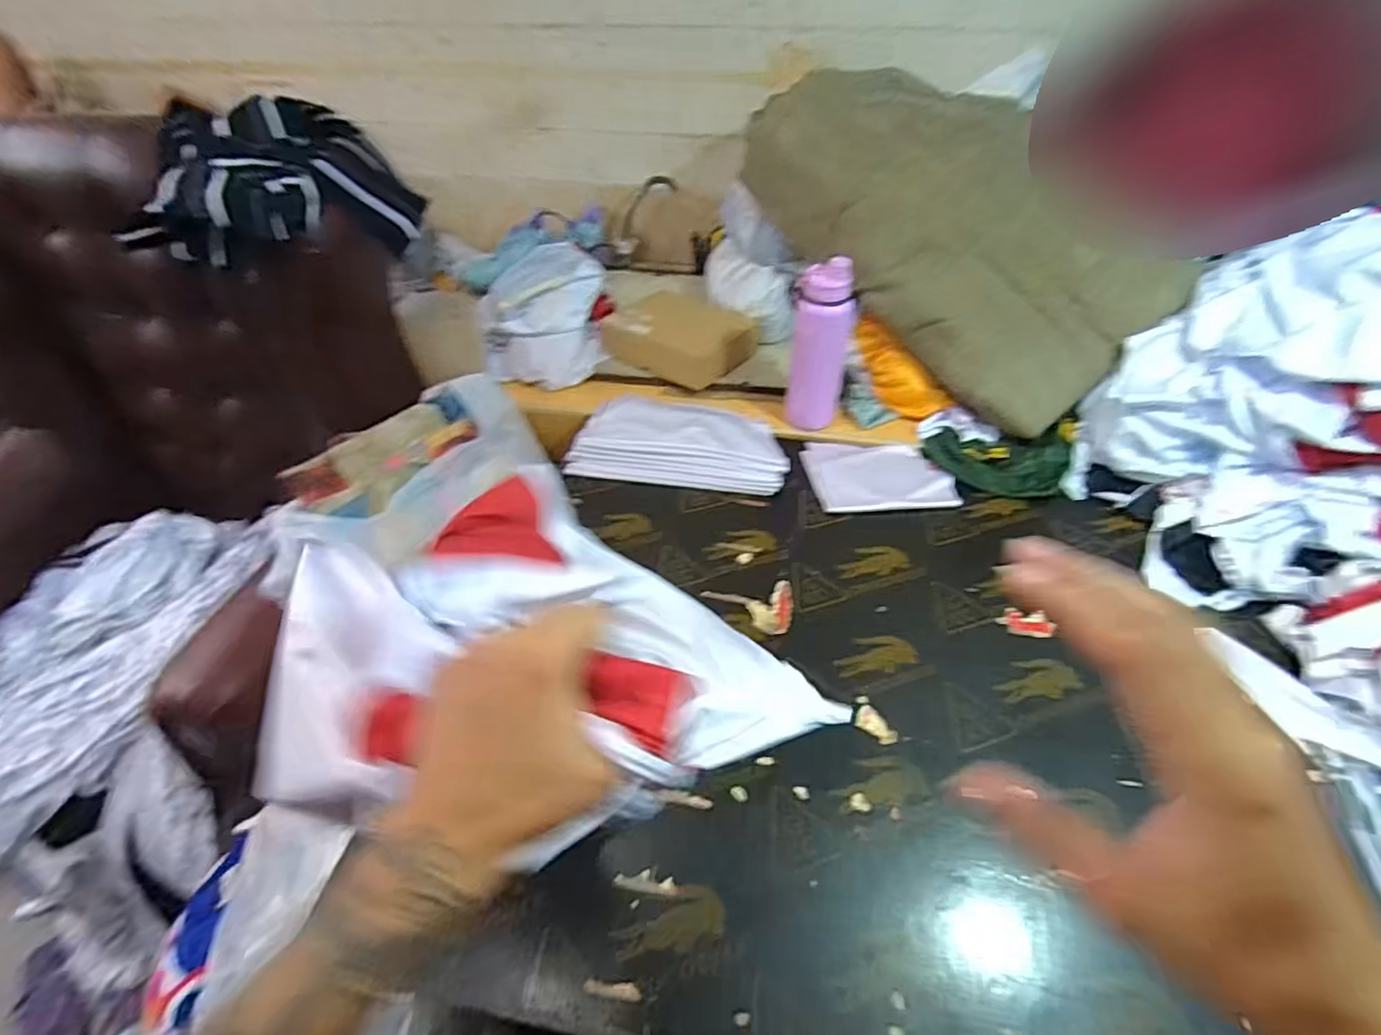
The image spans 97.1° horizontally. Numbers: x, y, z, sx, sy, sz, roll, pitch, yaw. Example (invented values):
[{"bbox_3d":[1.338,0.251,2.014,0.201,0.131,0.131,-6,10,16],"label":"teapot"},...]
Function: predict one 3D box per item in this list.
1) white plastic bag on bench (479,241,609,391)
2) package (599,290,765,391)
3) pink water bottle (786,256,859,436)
[{"bbox_3d":[-0.315,-0.424,1.318,0.273,0.208,0.288,-9,45,-9],"label":"white plastic bag on bench"},{"bbox_3d":[-0.022,-0.380,1.286,0.279,0.091,0.209,27,50,25],"label":"package"},{"bbox_3d":[0.223,-0.304,1.057,0.102,0.268,0.113,12,45,13],"label":"pink water bottle"}]

